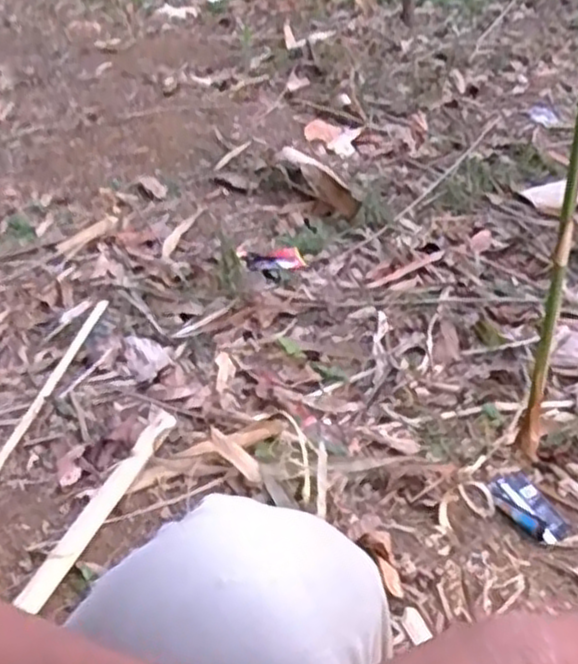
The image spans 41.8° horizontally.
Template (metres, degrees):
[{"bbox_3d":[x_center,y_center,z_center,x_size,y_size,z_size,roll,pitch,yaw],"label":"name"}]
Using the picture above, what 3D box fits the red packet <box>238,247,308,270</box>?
[{"bbox_3d":[-0.035,-0.137,1.411,0.124,0.028,0.066,5,35,7],"label":"red packet"}]

